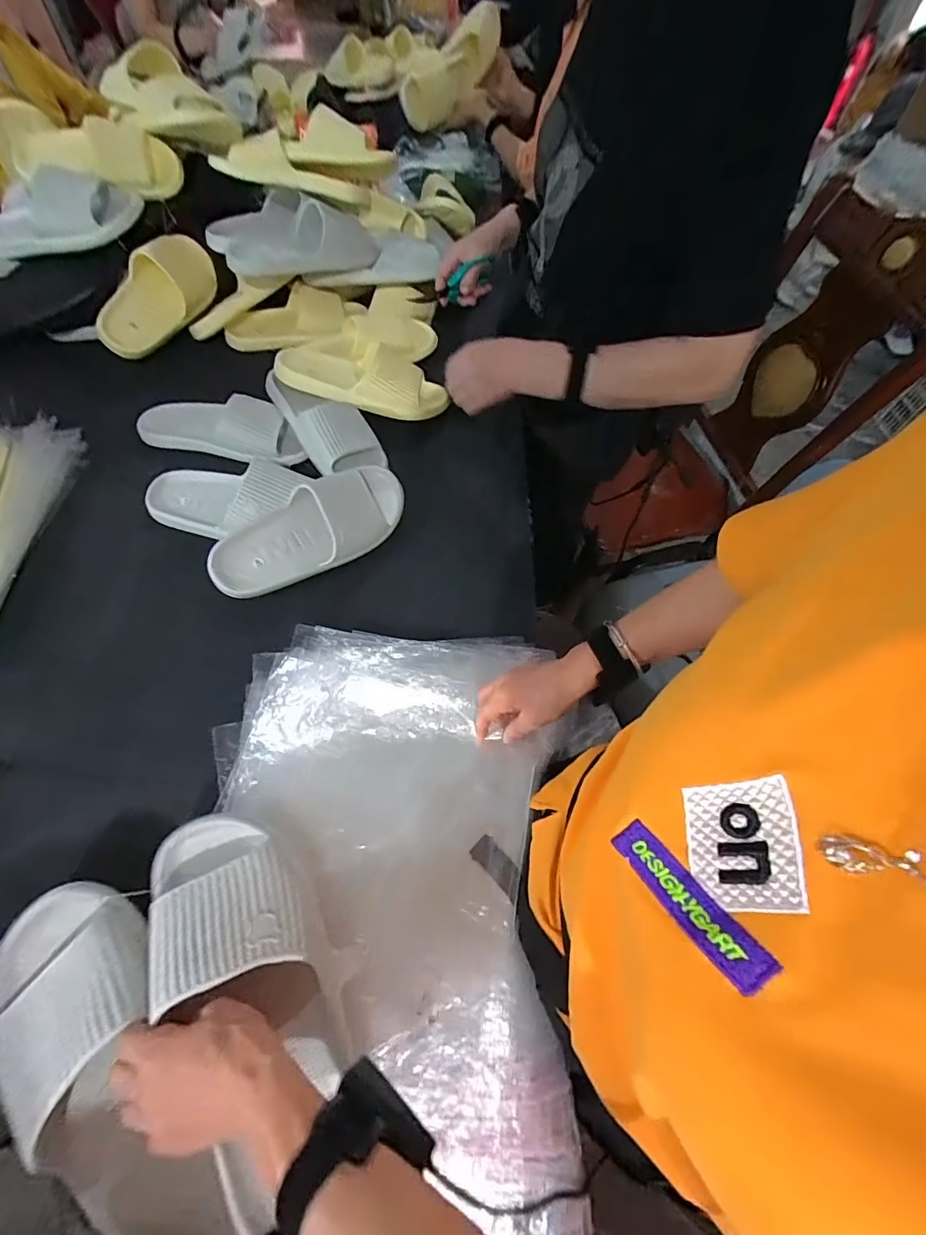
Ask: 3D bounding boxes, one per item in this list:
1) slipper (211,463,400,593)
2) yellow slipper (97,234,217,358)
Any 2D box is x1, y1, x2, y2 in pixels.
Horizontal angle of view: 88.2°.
[{"bbox_3d":[-0.196,-0.114,0.631,0.275,0.059,0.109,-33,101,-12],"label":"slipper"},{"bbox_3d":[-0.517,-0.542,0.810,0.241,0.107,0.054,-53,40,-6],"label":"yellow slipper"}]

